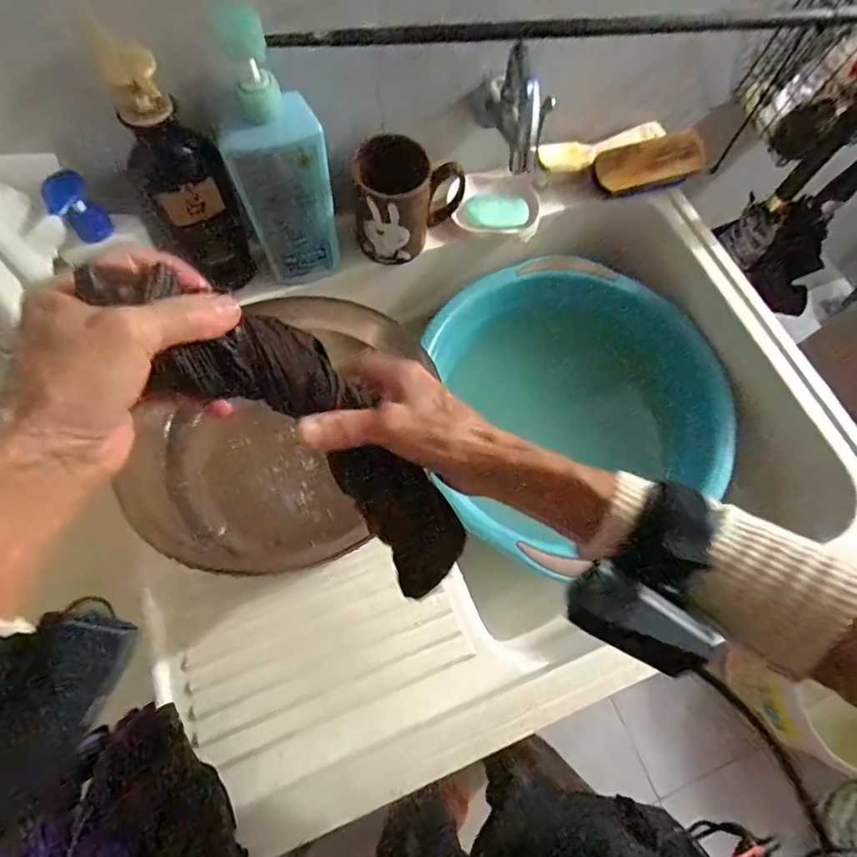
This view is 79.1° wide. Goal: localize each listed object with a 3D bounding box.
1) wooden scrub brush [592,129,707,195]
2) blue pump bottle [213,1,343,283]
[{"bbox_3d":[0.275,-0.328,0.643,0.147,0.057,0.036,-16,31,-7],"label":"wooden scrub brush"},{"bbox_3d":[-0.132,-0.230,0.467,0.081,0.231,0.043,-17,70,-9],"label":"blue pump bottle"}]

